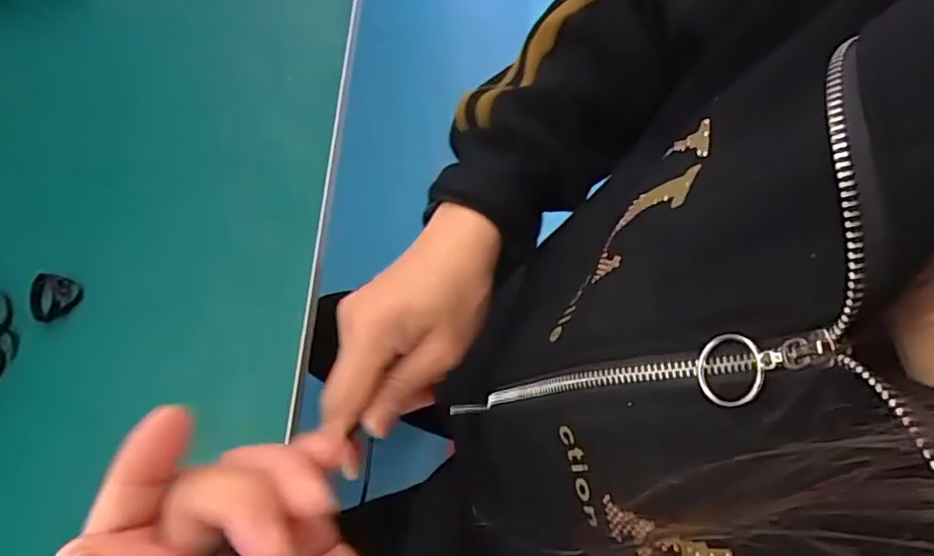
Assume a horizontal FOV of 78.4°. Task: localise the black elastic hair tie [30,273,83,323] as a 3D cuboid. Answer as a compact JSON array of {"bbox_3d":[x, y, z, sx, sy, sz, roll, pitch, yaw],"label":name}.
[{"bbox_3d":[-0.254,0.012,0.349,0.024,0.014,0.028,19,70,5],"label":"black elastic hair tie"}]

